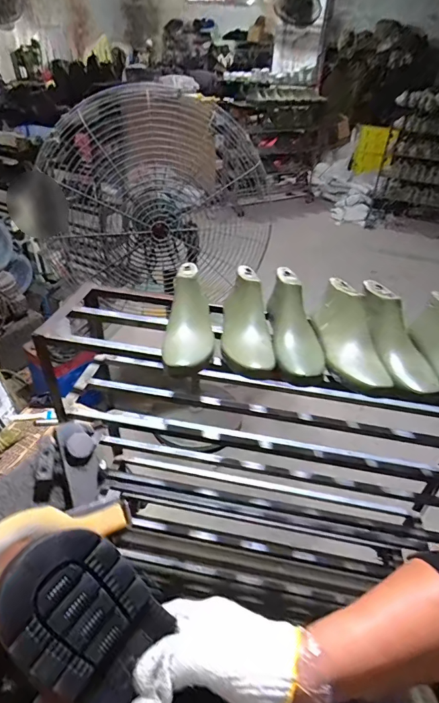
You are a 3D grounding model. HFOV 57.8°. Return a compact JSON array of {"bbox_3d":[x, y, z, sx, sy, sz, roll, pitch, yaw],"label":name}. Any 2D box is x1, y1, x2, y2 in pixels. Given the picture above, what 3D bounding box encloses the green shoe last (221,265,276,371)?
[{"bbox_3d":[0.045,-0.054,0.756,0.085,0.110,0.255,-3,41,-7],"label":"green shoe last"}]

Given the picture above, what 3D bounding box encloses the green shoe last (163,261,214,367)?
[{"bbox_3d":[-0.052,-0.063,0.746,0.085,0.121,0.245,3,40,0],"label":"green shoe last"}]

